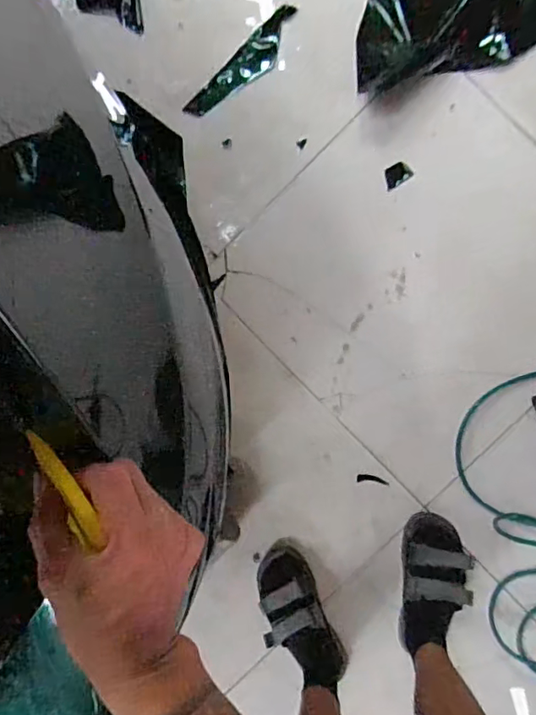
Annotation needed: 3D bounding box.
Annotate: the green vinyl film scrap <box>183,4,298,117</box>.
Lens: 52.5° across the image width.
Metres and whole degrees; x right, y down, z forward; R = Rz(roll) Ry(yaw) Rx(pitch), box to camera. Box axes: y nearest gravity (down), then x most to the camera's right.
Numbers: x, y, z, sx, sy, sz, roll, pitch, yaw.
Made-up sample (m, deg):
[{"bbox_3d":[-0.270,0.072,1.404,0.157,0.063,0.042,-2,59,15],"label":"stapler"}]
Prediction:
[{"bbox_3d":[-0.042,-0.538,1.003,0.262,0.011,0.068,-42,82,4],"label":"green vinyl film scrap"}]

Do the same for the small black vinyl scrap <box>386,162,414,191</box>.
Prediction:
[{"bbox_3d":[0.234,-0.331,0.987,0.052,0.005,0.036,-29,99,3],"label":"small black vinyl scrap"}]

